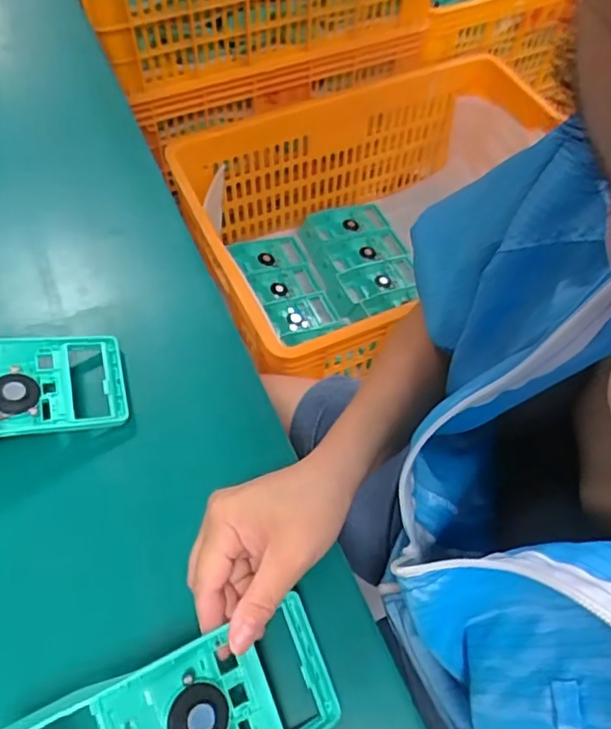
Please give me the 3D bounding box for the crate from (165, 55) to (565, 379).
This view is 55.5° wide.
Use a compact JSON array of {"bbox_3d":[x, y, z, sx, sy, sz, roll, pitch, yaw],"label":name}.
[{"bbox_3d":[0.157,-0.253,1.074,0.678,0.304,0.443,-23,62,-14],"label":"crate"}]

